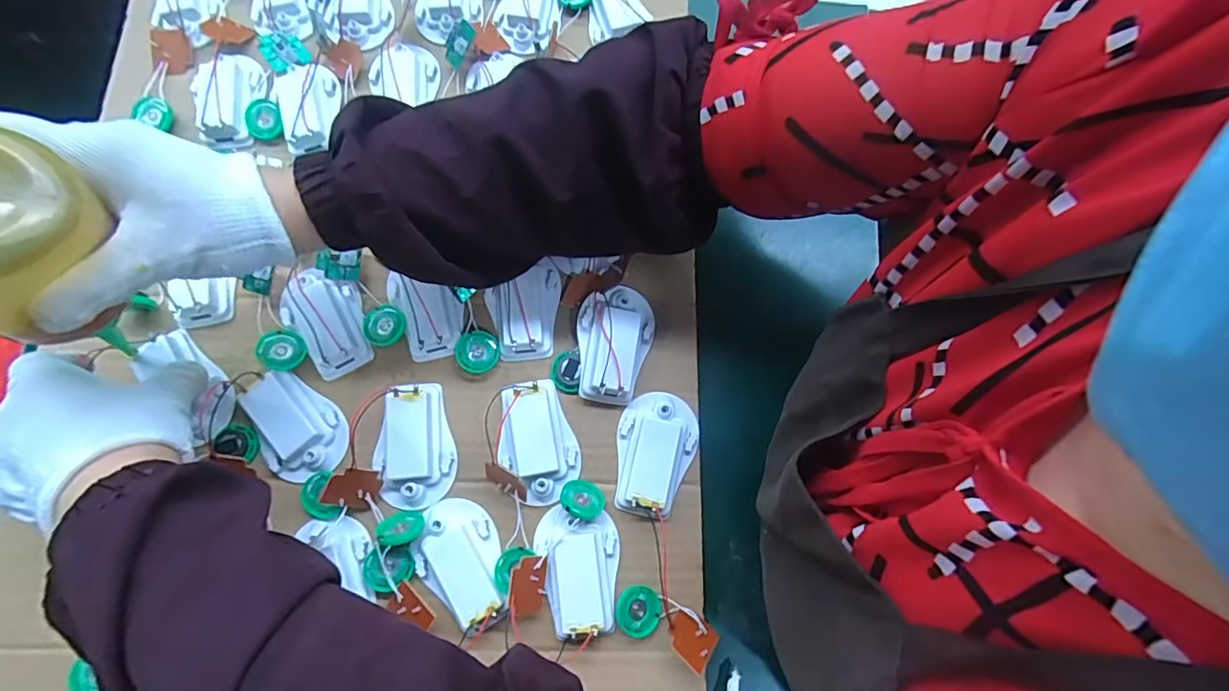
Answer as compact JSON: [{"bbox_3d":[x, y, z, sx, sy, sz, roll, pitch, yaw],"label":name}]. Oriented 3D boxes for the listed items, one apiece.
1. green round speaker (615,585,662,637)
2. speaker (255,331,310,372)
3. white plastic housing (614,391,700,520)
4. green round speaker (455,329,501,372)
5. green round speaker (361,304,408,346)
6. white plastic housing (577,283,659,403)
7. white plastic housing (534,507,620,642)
[{"bbox_3d":[0.015,0.163,0.321,0.027,0.008,0.026,0,79,-1],"label":"green round speaker"},{"bbox_3d":[-0.227,0.004,0.356,0.027,0.007,0.027,45,59,-3],"label":"speaker"},{"bbox_3d":[0.025,0.070,0.343,0.051,0.017,0.079,21,79,3],"label":"white plastic housing"},{"bbox_3d":[-0.095,0.003,0.358,0.029,0.011,0.028,0,79,-1],"label":"green round speaker"},{"bbox_3d":[-0.159,-0.014,0.361,0.029,0.005,0.027,0,79,-1],"label":"green round speaker"},{"bbox_3d":[-0.002,-0.003,0.354,0.051,0.024,0.080,16,79,2],"label":"white plastic housing"},{"bbox_3d":[-0.021,0.139,0.325,0.050,0.017,0.072,-9,79,-3],"label":"white plastic housing"}]

